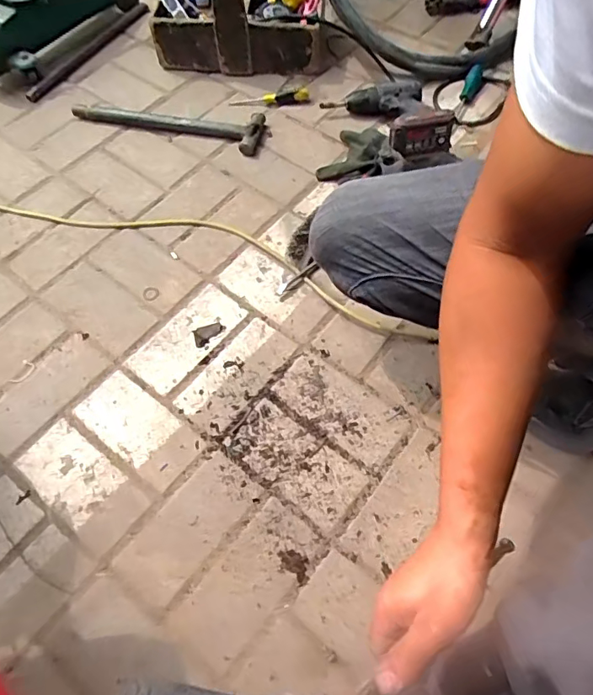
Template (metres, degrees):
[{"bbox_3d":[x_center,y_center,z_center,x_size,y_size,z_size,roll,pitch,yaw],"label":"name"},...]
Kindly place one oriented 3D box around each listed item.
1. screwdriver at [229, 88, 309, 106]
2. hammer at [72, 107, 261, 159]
[{"bbox_3d":[-0.056,-0.516,1.017,0.161,0.022,0.025,-4,62,0],"label":"screwdriver"},{"bbox_3d":[-0.264,-0.457,0.985,0.399,0.031,0.098,11,62,7],"label":"hammer"}]

